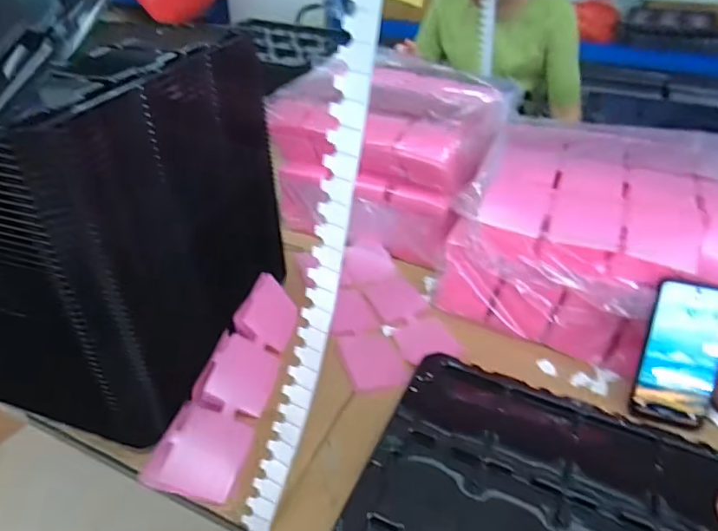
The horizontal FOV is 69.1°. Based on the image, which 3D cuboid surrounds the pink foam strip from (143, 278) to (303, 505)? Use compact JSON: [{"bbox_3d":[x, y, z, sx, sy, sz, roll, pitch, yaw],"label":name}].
[{"bbox_3d":[-0.145,0.139,0.637,0.086,0.026,0.287,29,45,-7],"label":"pink foam strip"}]

